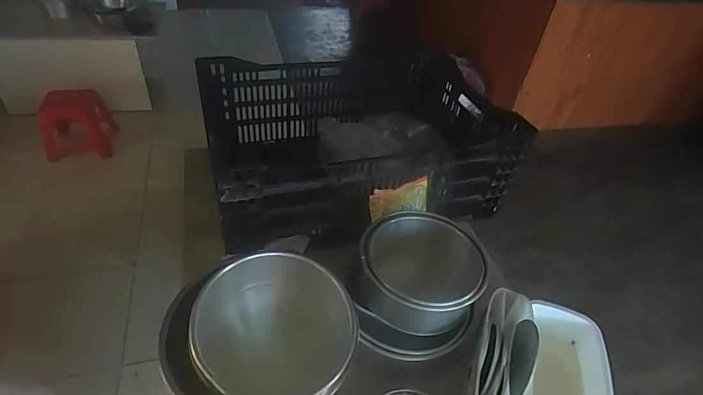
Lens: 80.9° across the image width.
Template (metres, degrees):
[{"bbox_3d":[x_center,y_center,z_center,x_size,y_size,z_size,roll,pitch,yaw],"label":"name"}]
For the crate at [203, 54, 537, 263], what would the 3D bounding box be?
[{"bbox_3d":[0.010,-0.123,0.900,0.600,0.223,0.398,-10,44,-18],"label":"crate"}]

